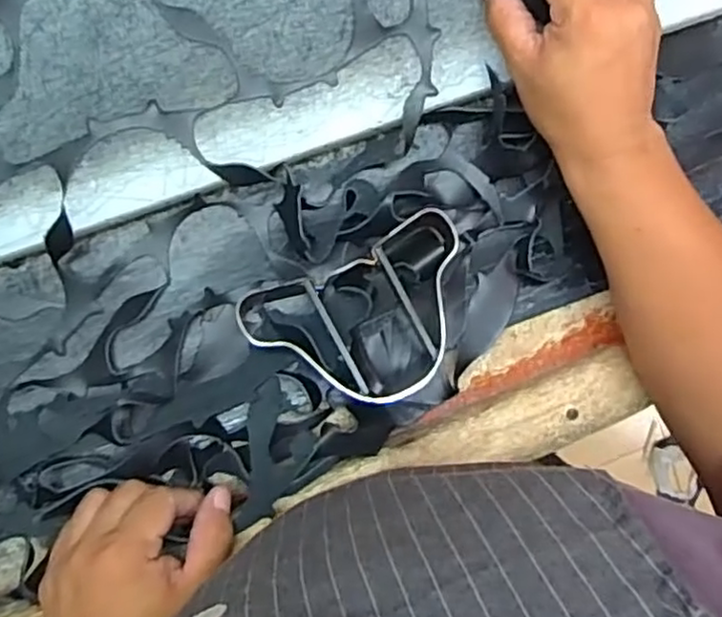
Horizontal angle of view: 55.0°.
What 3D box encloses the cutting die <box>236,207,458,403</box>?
[{"bbox_3d":[0.006,0.009,0.430,0.145,0.035,0.100,-26,79,-6],"label":"cutting die"}]

